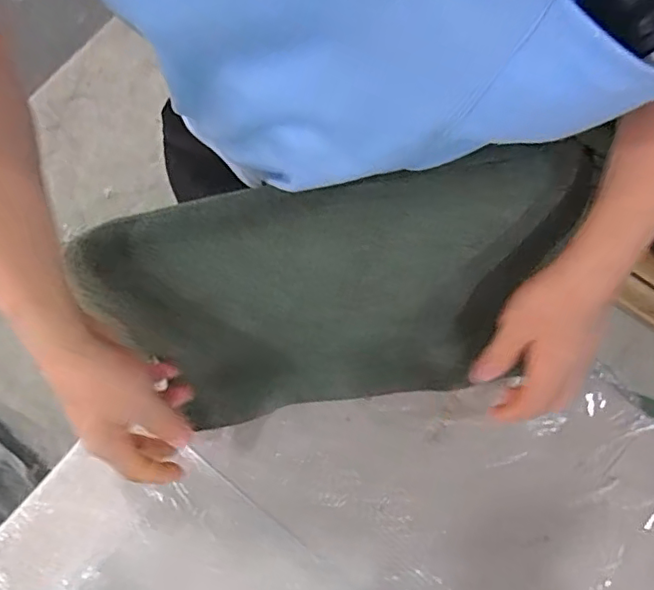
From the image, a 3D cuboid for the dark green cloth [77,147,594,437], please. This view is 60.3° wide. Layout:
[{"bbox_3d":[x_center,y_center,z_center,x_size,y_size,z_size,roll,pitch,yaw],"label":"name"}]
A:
[{"bbox_3d":[0.016,0.001,0.493,0.407,0.243,0.033,-11,43,0],"label":"dark green cloth"}]

